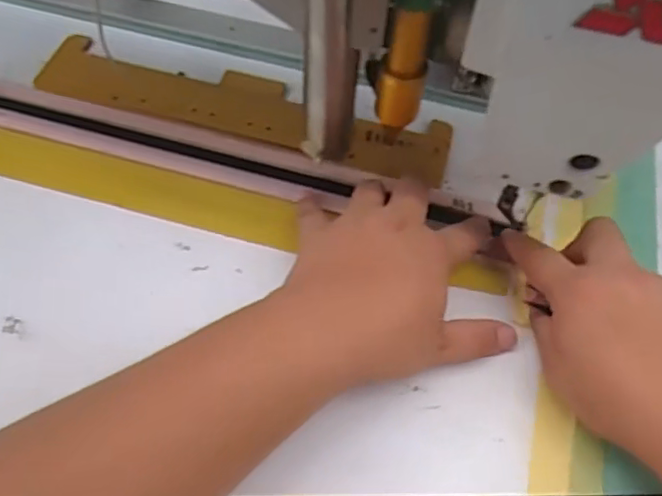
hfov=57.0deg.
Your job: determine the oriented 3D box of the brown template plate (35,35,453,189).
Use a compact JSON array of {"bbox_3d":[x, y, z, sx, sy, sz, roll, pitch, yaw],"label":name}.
[{"bbox_3d":[-0.069,-0.110,0.472,0.321,0.011,0.060,15,58,6],"label":"brown template plate"}]

